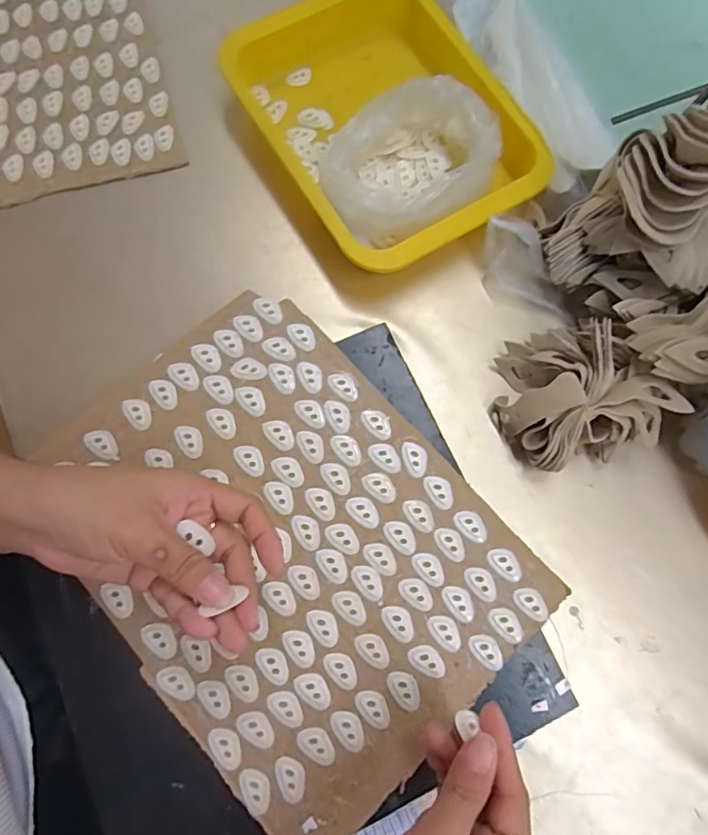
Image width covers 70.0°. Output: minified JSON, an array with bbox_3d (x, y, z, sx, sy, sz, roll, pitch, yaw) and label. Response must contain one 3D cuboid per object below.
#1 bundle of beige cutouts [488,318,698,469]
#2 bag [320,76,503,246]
[{"bbox_3d":[0.164,-0.016,0.382,0.100,0.058,0.110,0,77,-1],"label":"bundle of beige cutouts"},{"bbox_3d":[0.048,-0.209,0.421,0.149,0.054,0.111,-32,80,-8],"label":"bag"}]

